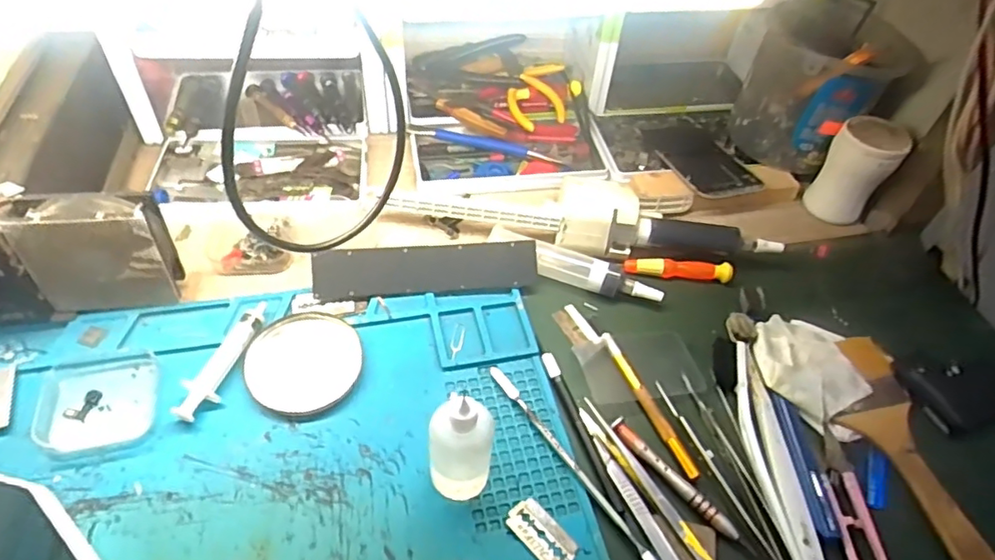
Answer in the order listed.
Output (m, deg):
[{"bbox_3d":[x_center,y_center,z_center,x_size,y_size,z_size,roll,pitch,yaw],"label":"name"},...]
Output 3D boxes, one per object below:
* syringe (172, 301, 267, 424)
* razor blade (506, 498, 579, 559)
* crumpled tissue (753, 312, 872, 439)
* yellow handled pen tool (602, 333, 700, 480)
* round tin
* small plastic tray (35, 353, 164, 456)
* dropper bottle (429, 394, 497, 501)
[{"bbox_3d":[-0.181,0.051,0.400,0.020,0.013,0.093,13,50,6],"label":"syringe"},{"bbox_3d":[0.025,0.145,0.344,0.024,0.004,0.043,-27,54,-34],"label":"razor blade"},{"bbox_3d":[0.224,0.063,0.428,0.067,0.013,0.097,5,50,-1],"label":"crumpled tissue"},{"bbox_3d":[0.101,0.081,0.407,0.010,0.005,0.115,-16,53,-17],"label":"yellow handled pen tool"},{"bbox_3d":[-0.130,0.054,0.405,0.075,0.007,0.076,3,50,-3],"label":"round tin"},{"bbox_3d":[-0.250,0.076,0.378,0.065,0.010,0.065,-11,52,-14],"label":"small plastic tray"},{"bbox_3d":[-0.020,0.094,0.330,0.034,0.086,0.030,5,50,-1],"label":"dropper bottle"}]

